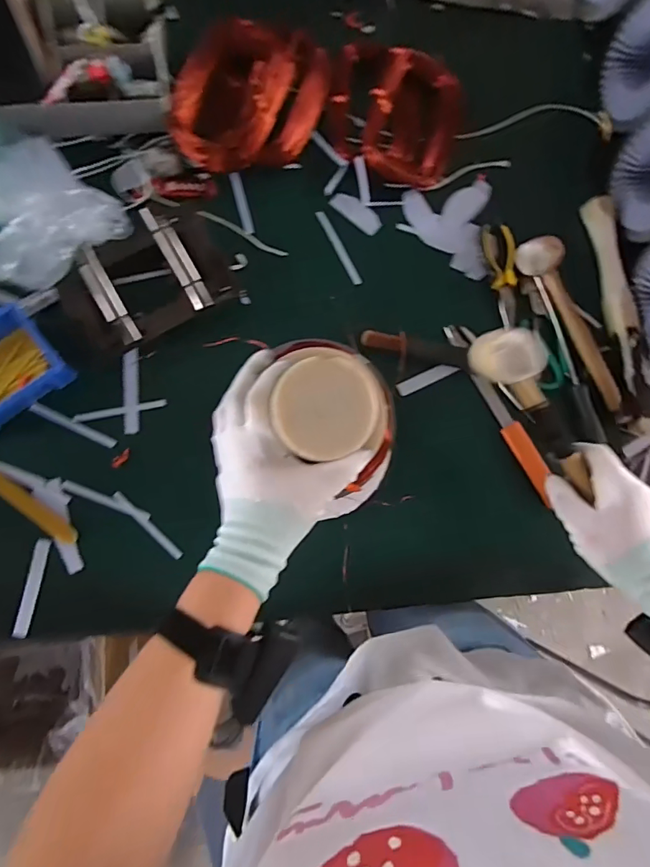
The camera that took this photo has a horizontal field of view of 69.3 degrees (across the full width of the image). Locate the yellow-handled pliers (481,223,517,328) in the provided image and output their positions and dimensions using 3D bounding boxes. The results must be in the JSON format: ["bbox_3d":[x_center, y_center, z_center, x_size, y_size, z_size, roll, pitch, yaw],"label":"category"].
[{"bbox_3d":[0.238,-0.211,0.627,0.041,0.021,0.141,-6,87,-6],"label":"yellow-handled pliers"}]

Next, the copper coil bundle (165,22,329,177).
[{"bbox_3d":[-0.091,-0.417,0.583,0.186,0.053,0.167,5,85,-5],"label":"copper coil bundle"}]

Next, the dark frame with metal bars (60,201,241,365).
[{"bbox_3d":[-0.215,-0.182,0.564,0.199,0.042,0.138,-31,89,-7],"label":"dark frame with metal bars"}]

